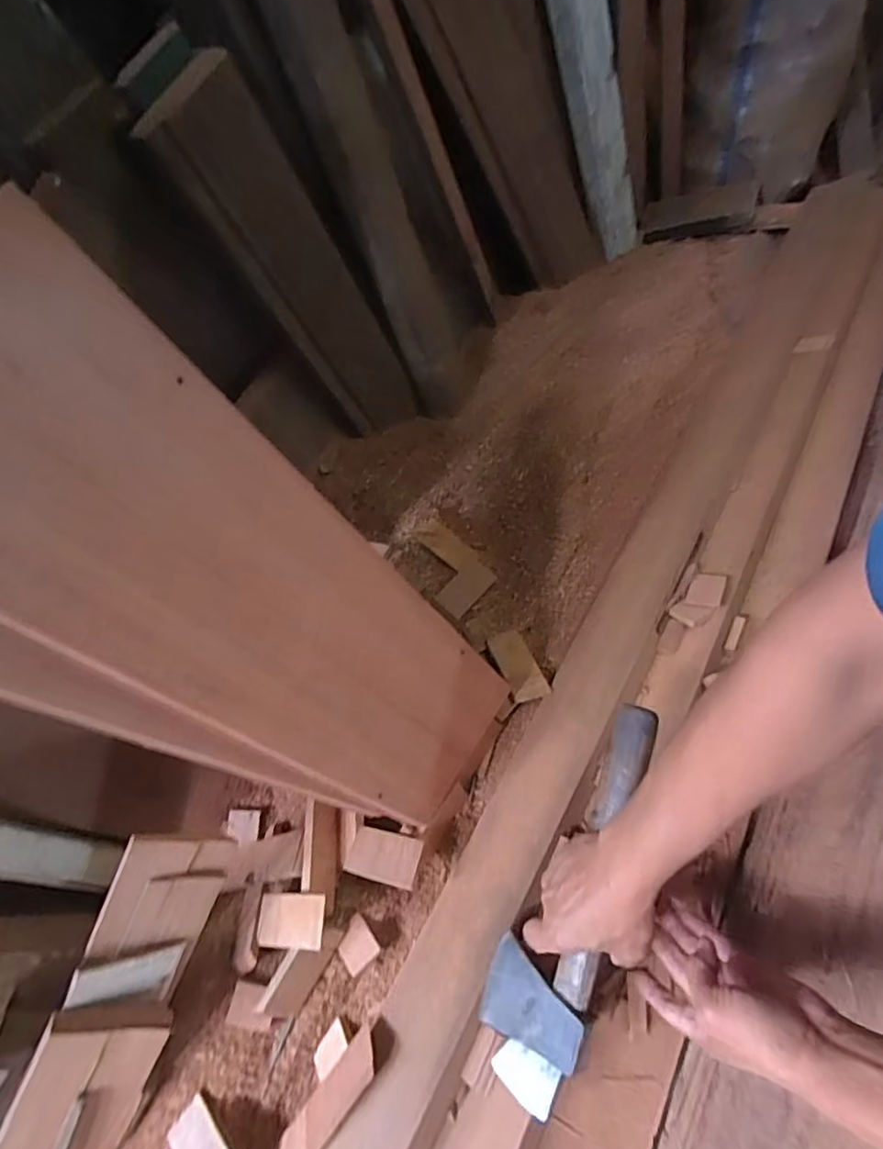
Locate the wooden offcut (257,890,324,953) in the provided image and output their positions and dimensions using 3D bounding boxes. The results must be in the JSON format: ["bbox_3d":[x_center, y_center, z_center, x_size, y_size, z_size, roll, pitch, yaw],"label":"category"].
[{"bbox_3d":[-0.163,0.373,0.620,0.099,0.008,0.051,-19,47,31],"label":"wooden offcut"}]

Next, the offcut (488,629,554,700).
[{"bbox_3d":[0.101,0.119,0.767,0.046,0.017,0.103,-23,53,-6],"label":"offcut"}]

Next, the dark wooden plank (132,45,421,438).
[{"bbox_3d":[-0.178,-0.404,0.824,0.049,0.552,0.139,38,83,28],"label":"dark wooden plank"}]

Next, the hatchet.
[{"bbox_3d":[0.116,0.293,0.534,0.078,0.063,0.358,17,82,10],"label":"hatchet"}]

